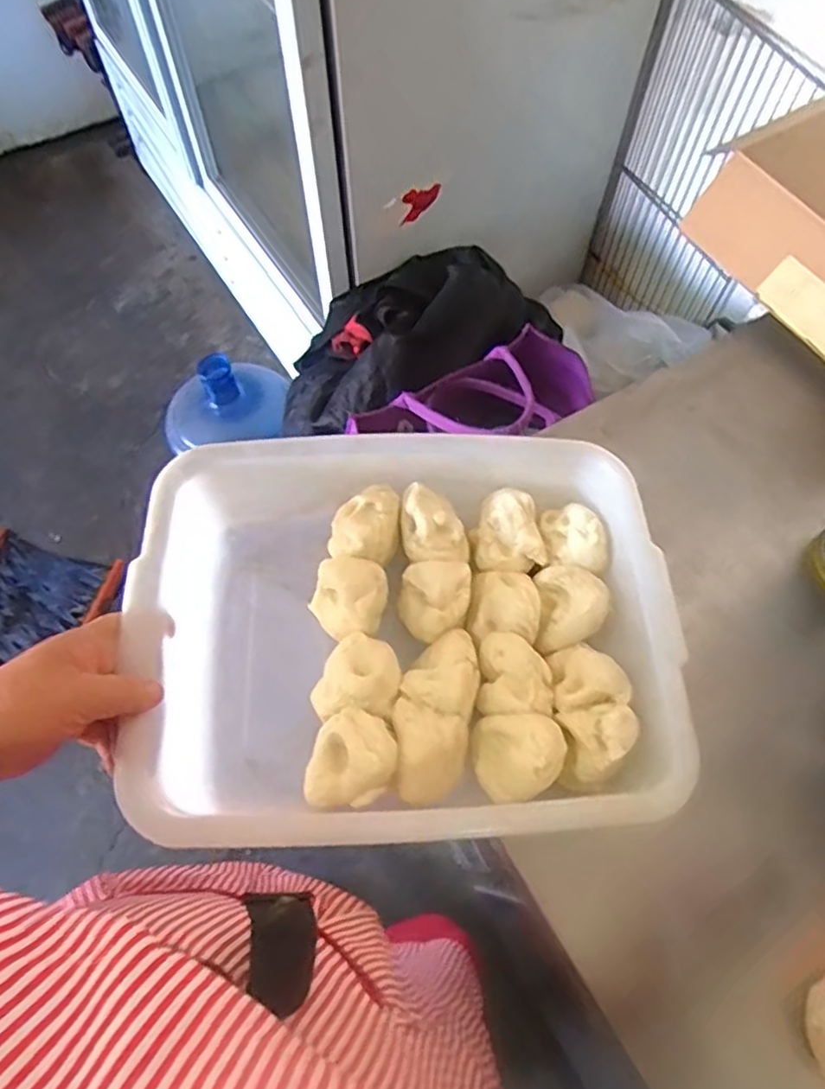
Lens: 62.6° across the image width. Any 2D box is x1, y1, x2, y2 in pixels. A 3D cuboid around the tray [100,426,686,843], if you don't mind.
[{"bbox_3d":[-0.005,0.063,0.487,0.341,0.108,0.271,-2,65,-2],"label":"tray"}]

